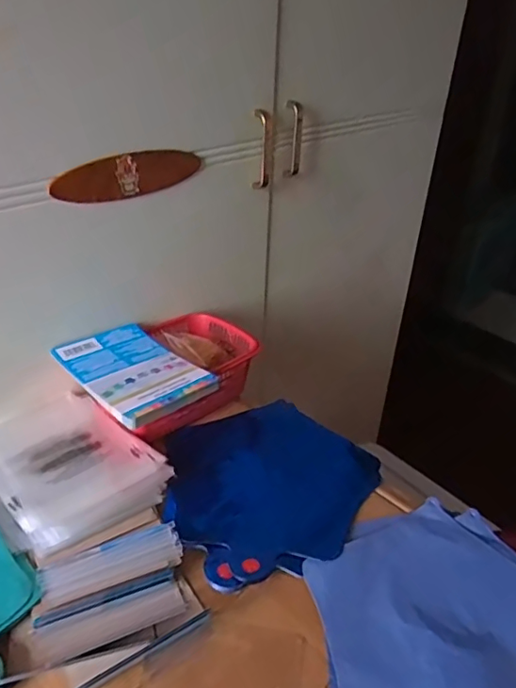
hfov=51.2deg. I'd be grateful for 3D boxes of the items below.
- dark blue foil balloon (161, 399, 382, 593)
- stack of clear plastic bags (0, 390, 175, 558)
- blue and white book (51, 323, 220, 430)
[{"bbox_3d":[0.018,0.145,0.578,0.223,0.024,0.208,-9,36,-18],"label":"dark blue foil balloon"},{"bbox_3d":[-0.220,0.129,0.597,0.165,0.034,0.228,-27,44,-37],"label":"stack of clear plastic bags"},{"bbox_3d":[-0.143,0.025,0.612,0.115,0.021,0.184,-24,43,-35],"label":"blue and white book"}]

